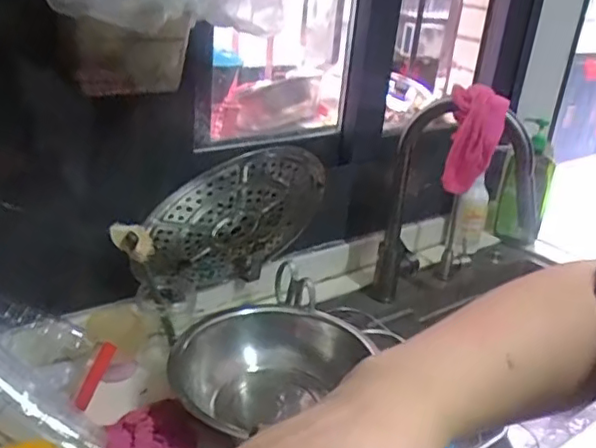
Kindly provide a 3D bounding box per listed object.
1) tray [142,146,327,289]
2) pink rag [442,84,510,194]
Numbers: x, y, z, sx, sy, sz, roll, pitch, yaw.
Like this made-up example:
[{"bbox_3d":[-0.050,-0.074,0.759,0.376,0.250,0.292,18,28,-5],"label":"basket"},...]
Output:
[{"bbox_3d":[-0.086,-0.007,0.933,0.023,0.278,0.284,53,20,27],"label":"tray"},{"bbox_3d":[0.285,-0.139,0.997,0.087,0.159,0.106,12,25,14],"label":"pink rag"}]

